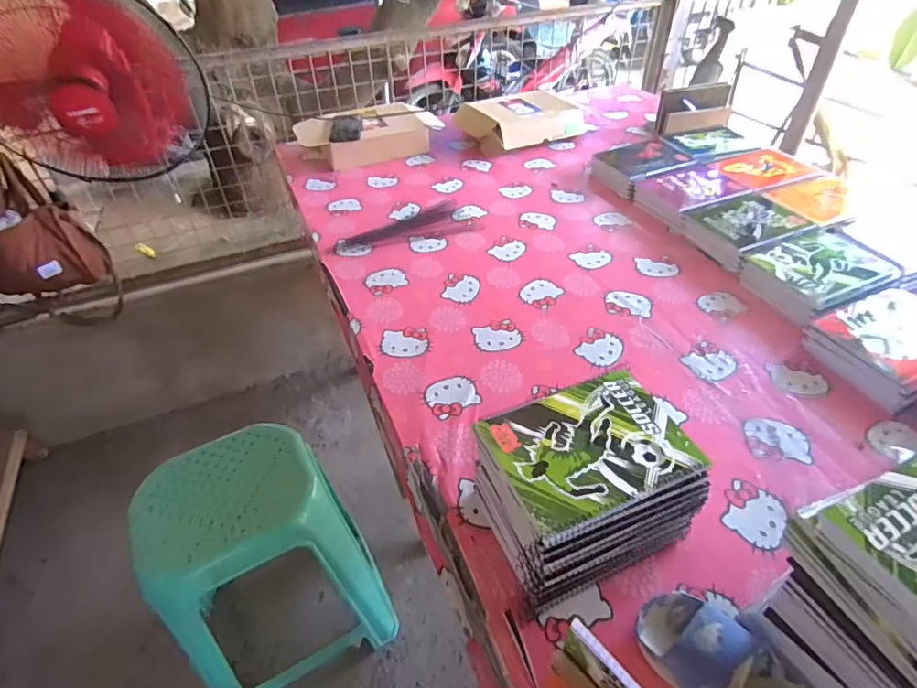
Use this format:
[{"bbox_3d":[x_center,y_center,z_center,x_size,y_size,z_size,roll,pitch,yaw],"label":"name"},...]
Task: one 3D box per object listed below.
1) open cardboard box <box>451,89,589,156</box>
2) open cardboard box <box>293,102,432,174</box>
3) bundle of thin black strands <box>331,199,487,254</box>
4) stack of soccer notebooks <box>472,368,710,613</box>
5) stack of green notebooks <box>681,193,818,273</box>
[{"bbox_3d":[0.180,-0.637,1.446,0.309,0.082,0.212,-17,46,-15],"label":"open cardboard box"},{"bbox_3d":[-0.249,-0.567,1.396,0.357,0.083,0.224,-17,45,-15],"label":"open cardboard box"},{"bbox_3d":[-0.117,-0.250,1.116,0.304,0.011,0.139,-16,45,-14],"label":"bundle of thin black strands"},{"bbox_3d":[0.138,0.157,0.578,0.203,0.134,0.165,-18,46,-16],"label":"stack of soccer notebooks"},{"bbox_3d":[0.575,-0.231,1.036,0.215,0.045,0.174,-19,46,-17],"label":"stack of green notebooks"}]

